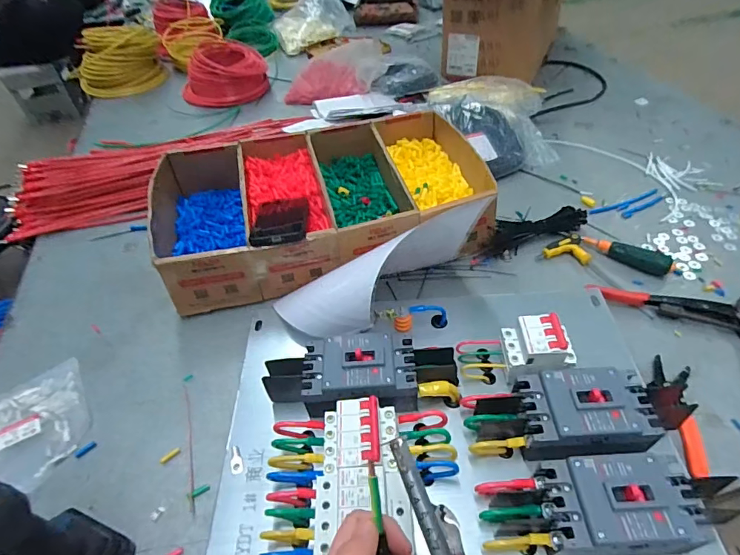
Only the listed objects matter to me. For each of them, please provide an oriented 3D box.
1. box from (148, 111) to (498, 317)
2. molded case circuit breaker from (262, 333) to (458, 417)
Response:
[{"bbox_3d":[-0.088,-0.128,0.782,0.515,0.121,0.313,-12,45,-8],"label":"box"},{"bbox_3d":[-0.010,0.119,0.537,0.226,0.069,0.092,-4,46,1],"label":"molded case circuit breaker"}]

